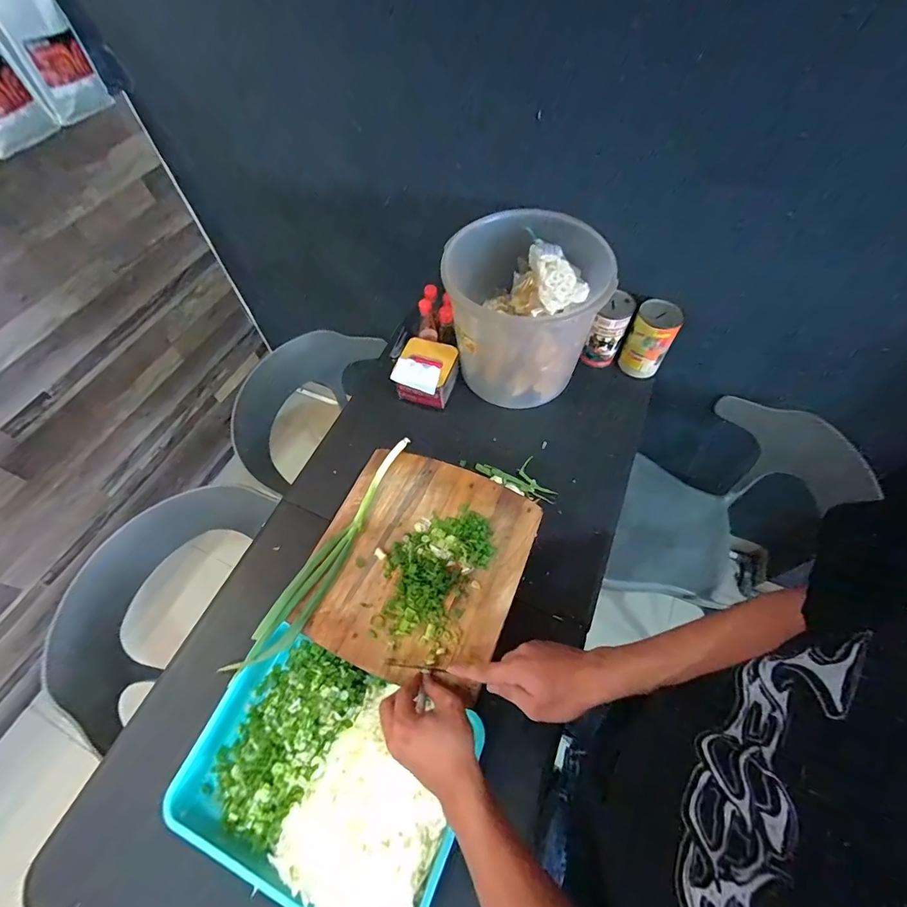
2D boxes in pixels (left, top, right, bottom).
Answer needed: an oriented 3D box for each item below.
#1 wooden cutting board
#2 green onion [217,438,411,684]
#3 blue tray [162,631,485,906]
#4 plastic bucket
[{"bbox_3d":[-0.051,0.144,0.603,0.277,0.024,0.293,19,62,14],"label":"wooden cutting board"},{"bbox_3d":[-0.167,0.134,0.610,0.052,0.021,0.375,26,64,17],"label":"green onion"},{"bbox_3d":[-0.171,0.418,0.571,0.353,0.063,0.250,19,62,14],"label":"blue tray"},{"bbox_3d":[0.137,-0.272,0.845,0.288,0.251,0.261,5,60,6],"label":"plastic bucket"}]

